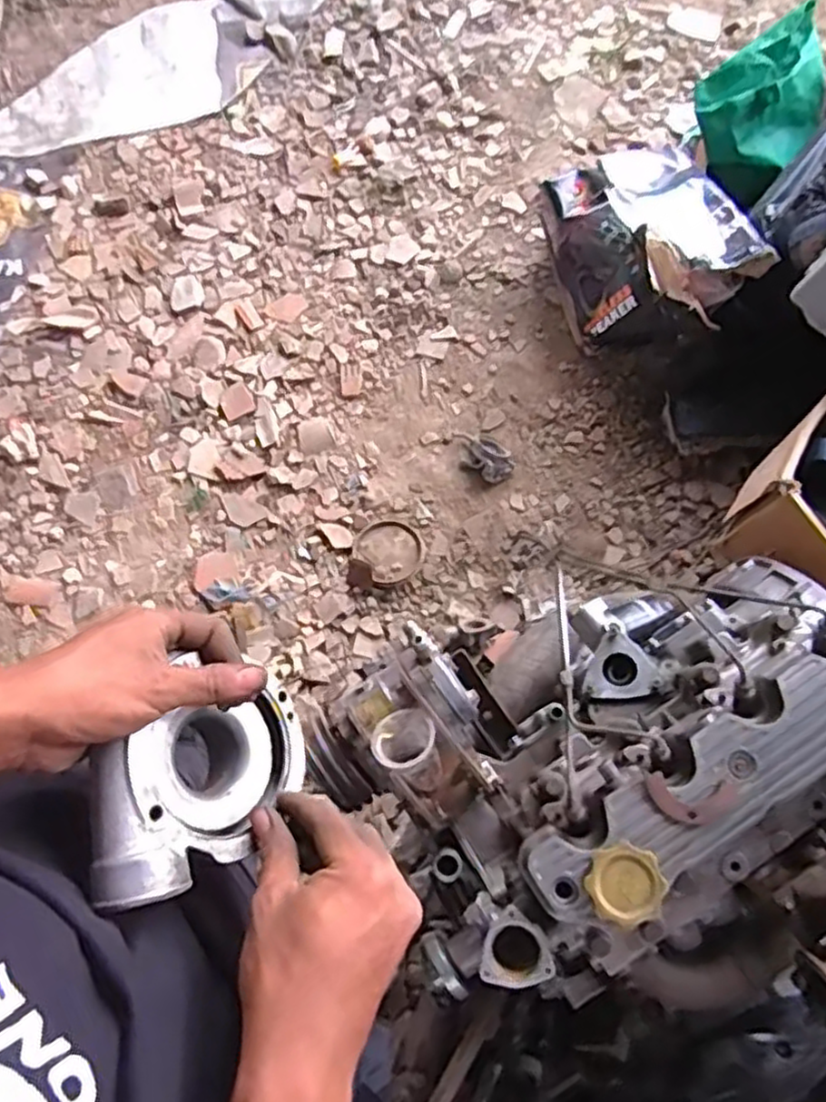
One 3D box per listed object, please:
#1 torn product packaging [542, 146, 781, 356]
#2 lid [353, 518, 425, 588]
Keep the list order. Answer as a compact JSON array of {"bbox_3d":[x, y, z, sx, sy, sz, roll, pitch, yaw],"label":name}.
[{"bbox_3d":[0.497,-0.642,1.558,0.308,0.326,0.456,-19,75,-11],"label":"torn product packaging"},{"bbox_3d":[-0.045,-0.002,1.487,0.129,0.024,0.134,1,73,-5],"label":"lid"}]

